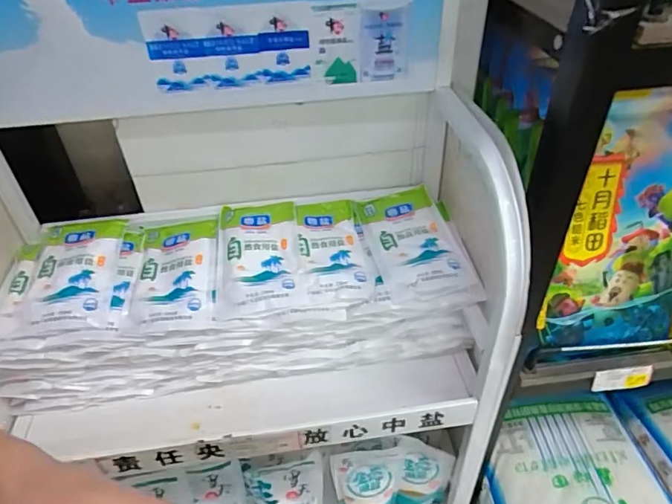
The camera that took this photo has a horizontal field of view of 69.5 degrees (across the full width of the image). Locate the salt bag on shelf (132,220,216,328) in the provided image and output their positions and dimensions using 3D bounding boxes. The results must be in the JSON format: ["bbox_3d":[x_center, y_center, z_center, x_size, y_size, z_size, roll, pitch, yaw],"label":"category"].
[{"bbox_3d":[-0.206,0.021,0.626,0.101,0.025,0.172,-8,41,-6],"label":"salt bag on shelf"}]

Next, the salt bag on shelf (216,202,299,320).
[{"bbox_3d":[-0.102,0.000,0.638,0.100,0.040,0.186,-5,40,-3],"label":"salt bag on shelf"}]

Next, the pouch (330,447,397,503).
[{"bbox_3d":[0.047,0.369,0.750,0.096,0.167,0.038,-6,40,-3],"label":"pouch"}]

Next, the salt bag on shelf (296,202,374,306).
[{"bbox_3d":[-0.008,-0.004,0.643,0.087,0.033,0.172,-9,41,-7],"label":"salt bag on shelf"}]

